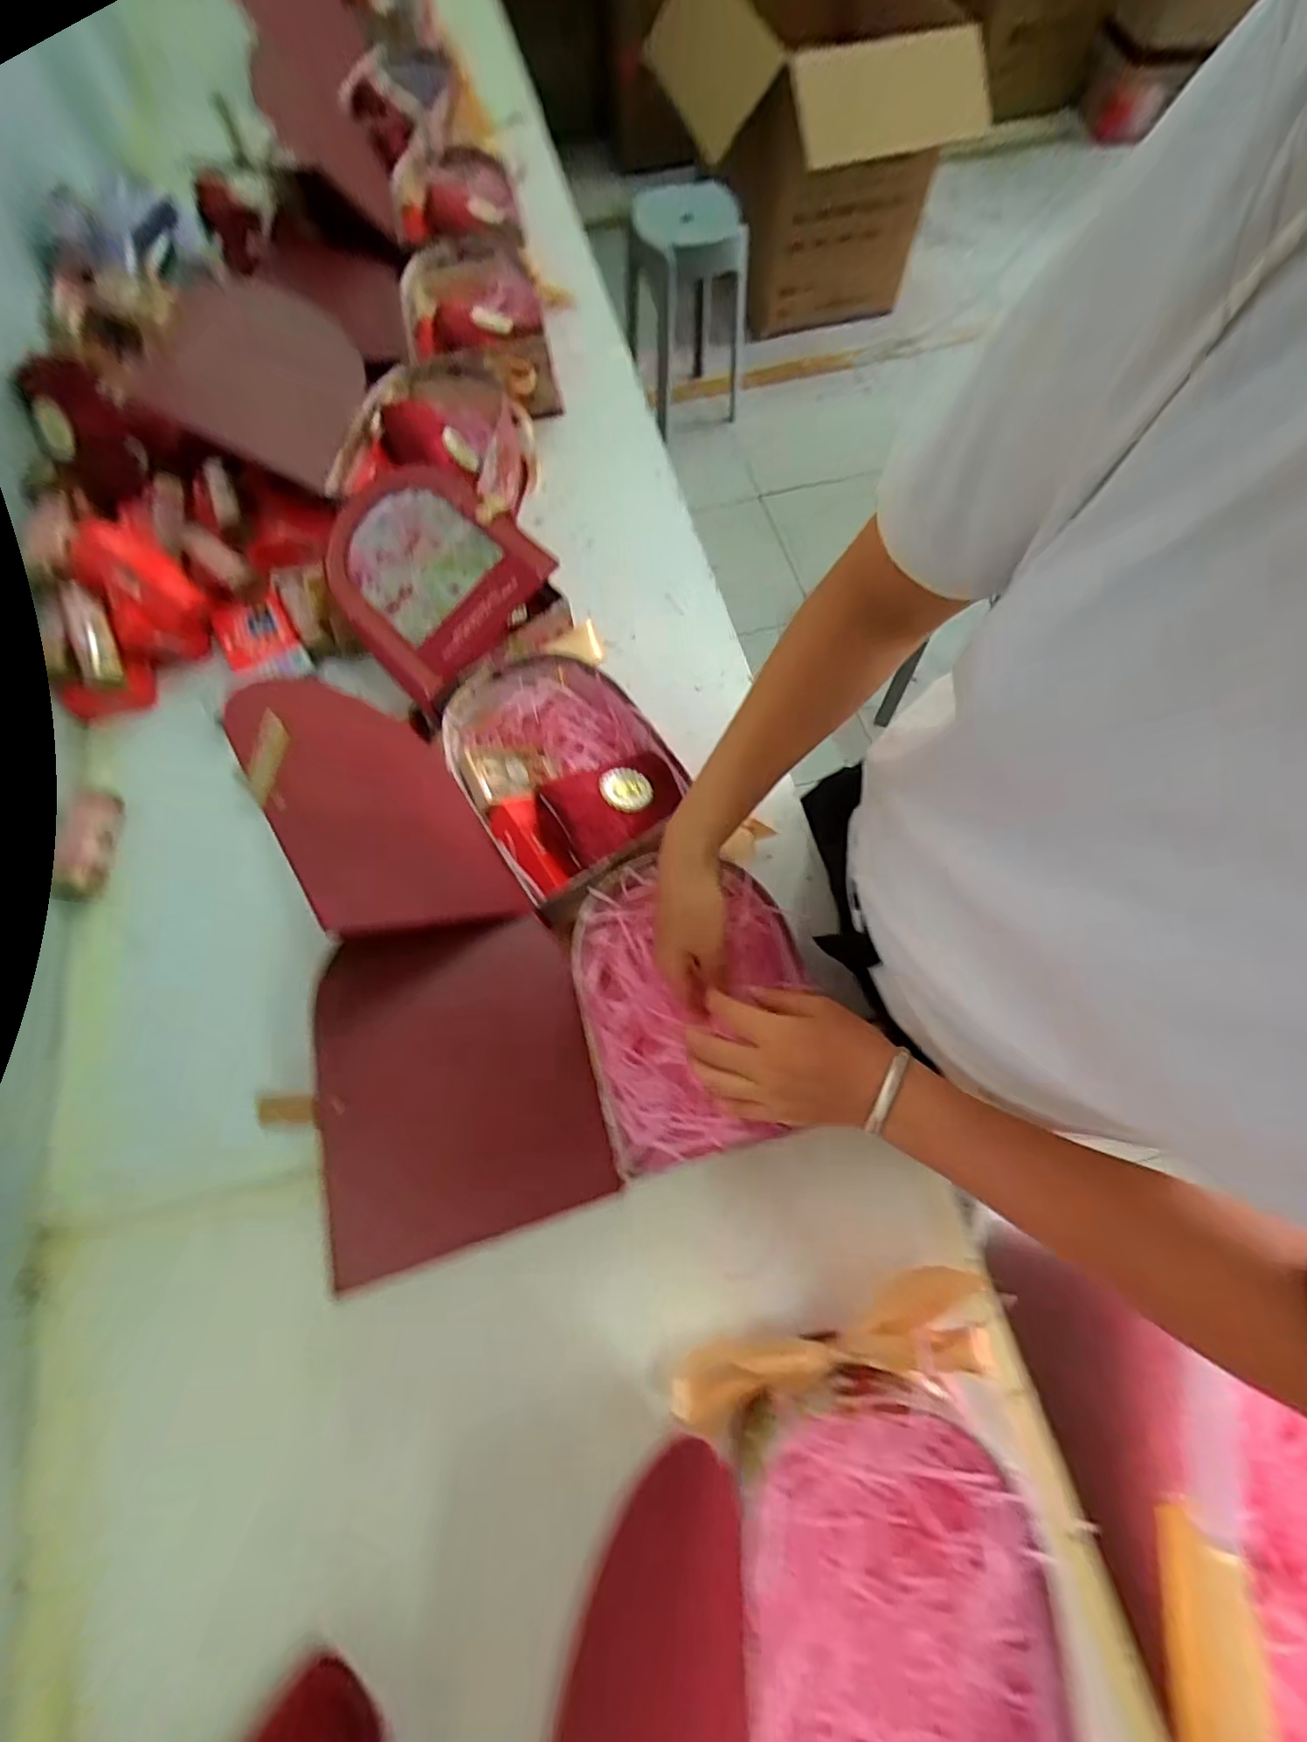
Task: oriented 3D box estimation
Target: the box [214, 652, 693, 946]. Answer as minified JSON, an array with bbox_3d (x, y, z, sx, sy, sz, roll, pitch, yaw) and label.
[{"bbox_3d":[-0.121,-0.077,0.512,0.284,0.154,0.236,-18,70,-5],"label":"box"}]

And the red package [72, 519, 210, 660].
[{"bbox_3d":[-0.517,-0.283,0.617,0.086,0.130,0.028,-27,34,-16],"label":"red package"}]

